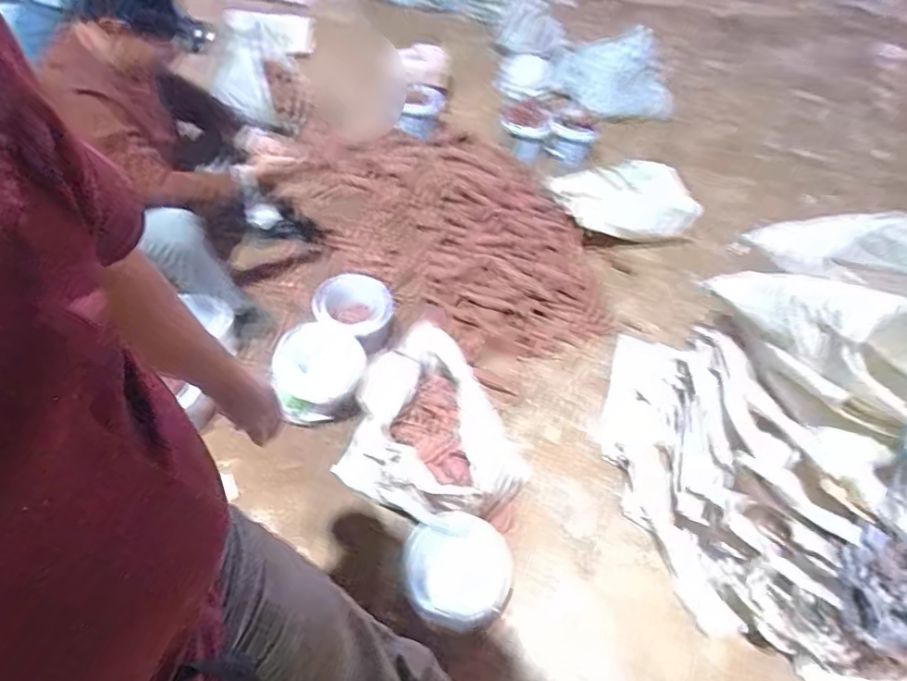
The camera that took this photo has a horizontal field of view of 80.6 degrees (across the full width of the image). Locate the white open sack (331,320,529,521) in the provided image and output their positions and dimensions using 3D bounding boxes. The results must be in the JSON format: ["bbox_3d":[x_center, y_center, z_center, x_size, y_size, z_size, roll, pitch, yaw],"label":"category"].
[{"bbox_3d":[-0.053,0.242,1.305,0.387,0.329,0.342,33,56,24],"label":"white open sack"}]

